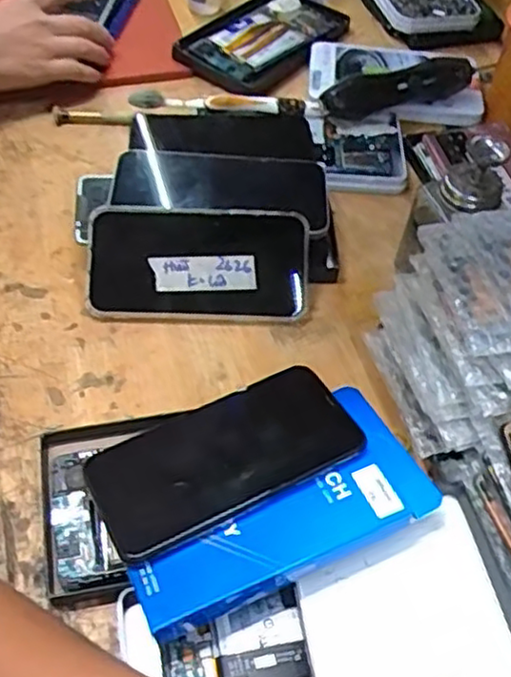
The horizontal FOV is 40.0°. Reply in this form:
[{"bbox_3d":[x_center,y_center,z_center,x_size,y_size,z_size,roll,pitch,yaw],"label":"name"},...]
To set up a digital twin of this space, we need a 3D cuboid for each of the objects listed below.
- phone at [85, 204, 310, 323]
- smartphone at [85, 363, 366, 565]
[{"bbox_3d":[-0.039,-0.052,0.492,0.153,0.014,0.081,1,88,-4],"label":"phone"},{"bbox_3d":[-0.016,0.061,0.372,0.137,0.014,0.068,-22,57,-19],"label":"smartphone"}]

